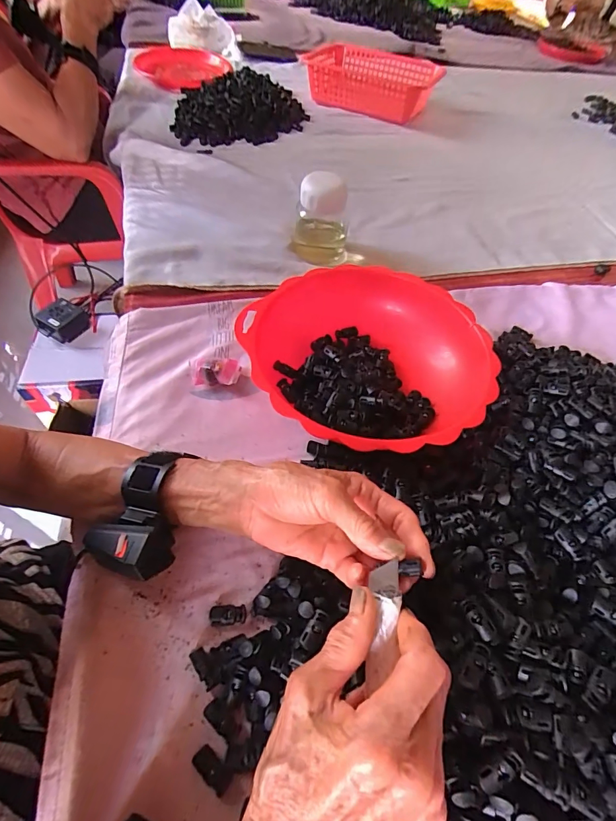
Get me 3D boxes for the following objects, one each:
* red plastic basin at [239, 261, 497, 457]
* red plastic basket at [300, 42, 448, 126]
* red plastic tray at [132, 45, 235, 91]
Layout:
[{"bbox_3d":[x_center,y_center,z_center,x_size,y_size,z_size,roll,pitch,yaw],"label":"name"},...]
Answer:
[{"bbox_3d":[0.060,-0.050,0.426,0.237,0.066,0.234,3,54,-4],"label":"red plastic basin"},{"bbox_3d":[0.162,-0.798,0.976,0.296,0.078,0.266,17,54,7],"label":"red plastic basket"},{"bbox_3d":[-0.326,-0.842,0.987,0.289,0.042,0.218,30,57,16],"label":"red plastic tray"}]

